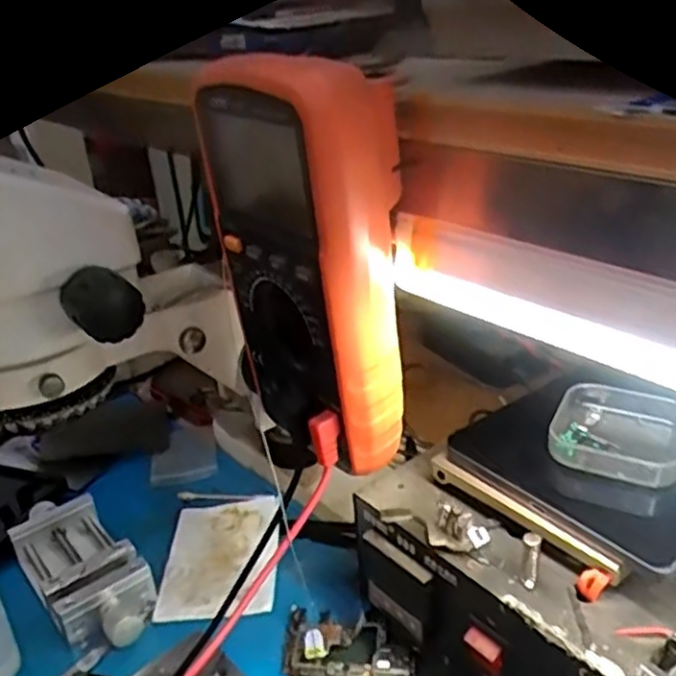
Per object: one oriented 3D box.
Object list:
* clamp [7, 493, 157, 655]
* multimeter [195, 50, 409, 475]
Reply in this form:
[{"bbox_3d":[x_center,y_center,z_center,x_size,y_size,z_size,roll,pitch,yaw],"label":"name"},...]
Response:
[{"bbox_3d":[-0.162,0.144,0.458,0.057,0.030,0.124,-22,30,-31],"label":"clamp"},{"bbox_3d":[-0.012,-0.030,0.312,0.056,0.167,0.085,-17,28,-23],"label":"multimeter"}]

